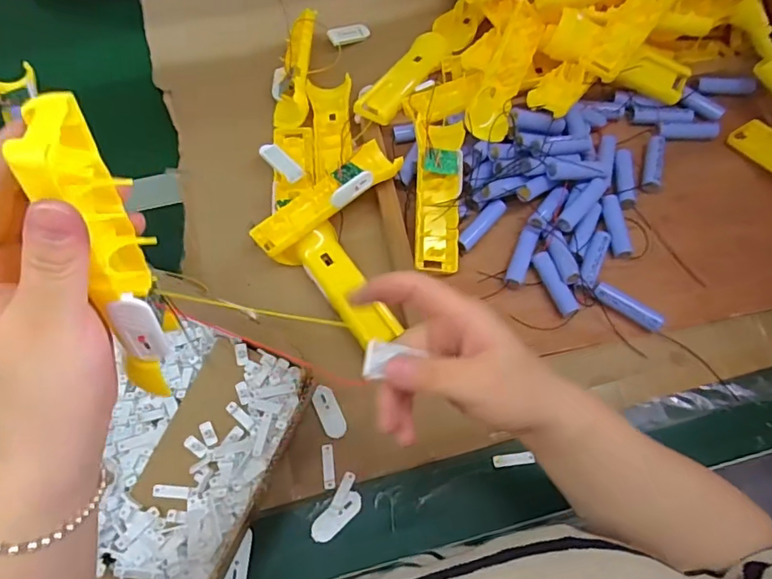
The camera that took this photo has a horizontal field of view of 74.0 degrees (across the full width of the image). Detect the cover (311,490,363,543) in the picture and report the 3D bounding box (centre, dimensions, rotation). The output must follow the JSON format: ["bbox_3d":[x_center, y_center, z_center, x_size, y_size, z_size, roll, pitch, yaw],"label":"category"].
[{"bbox_3d":[-0.043,0.199,0.450,0.051,0.005,0.020,-41,74,-16],"label":"cover"}]

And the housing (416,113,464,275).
[{"bbox_3d":[0.053,-0.095,0.514,0.047,0.020,0.155,2,85,-1],"label":"housing"}]

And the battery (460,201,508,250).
[{"bbox_3d":[0.096,-0.066,0.523,0.019,0.015,0.064,40,72,14],"label":"battery"}]

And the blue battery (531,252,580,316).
[{"bbox_3d":[0.163,-0.005,0.496,0.016,0.016,0.068,-17,69,-9],"label":"blue battery"}]

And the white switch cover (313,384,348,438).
[{"bbox_3d":[-0.053,0.113,0.475,0.021,0.004,0.049,-23,70,-11],"label":"white switch cover"}]

